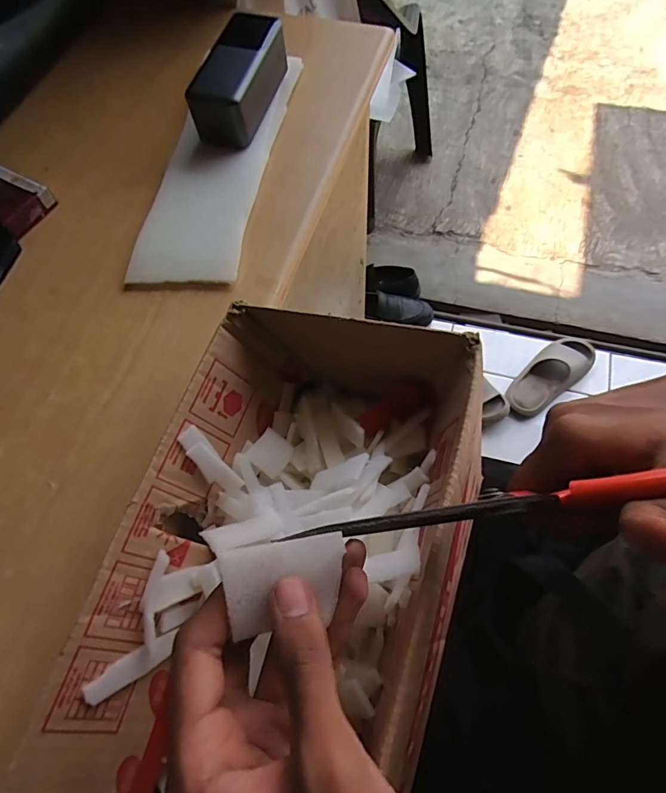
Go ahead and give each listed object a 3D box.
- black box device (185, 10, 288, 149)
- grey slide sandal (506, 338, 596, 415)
[{"bbox_3d":[-0.090,-0.307,0.458,0.057,0.056,0.128,11,67,7],"label":"black box device"},{"bbox_3d":[0.537,-0.059,1.137,0.280,0.062,0.103,-39,69,-14],"label":"grey slide sandal"}]

